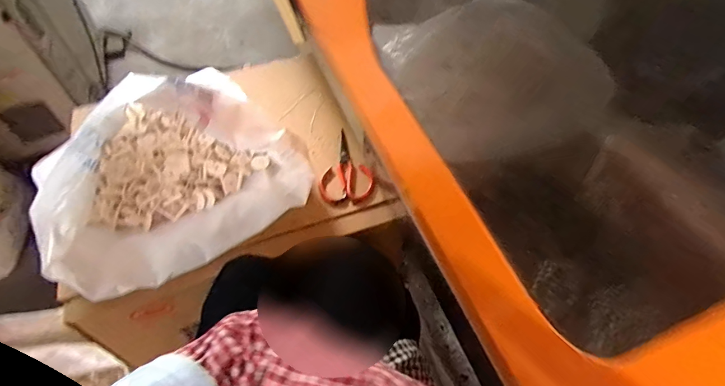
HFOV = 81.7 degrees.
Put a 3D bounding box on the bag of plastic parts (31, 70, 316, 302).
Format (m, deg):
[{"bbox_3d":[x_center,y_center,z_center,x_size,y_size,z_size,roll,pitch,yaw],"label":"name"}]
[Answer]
[{"bbox_3d":[-0.303,-0.065,0.675,0.389,0.288,0.300,-33,62,-21],"label":"bag of plastic parts"}]

